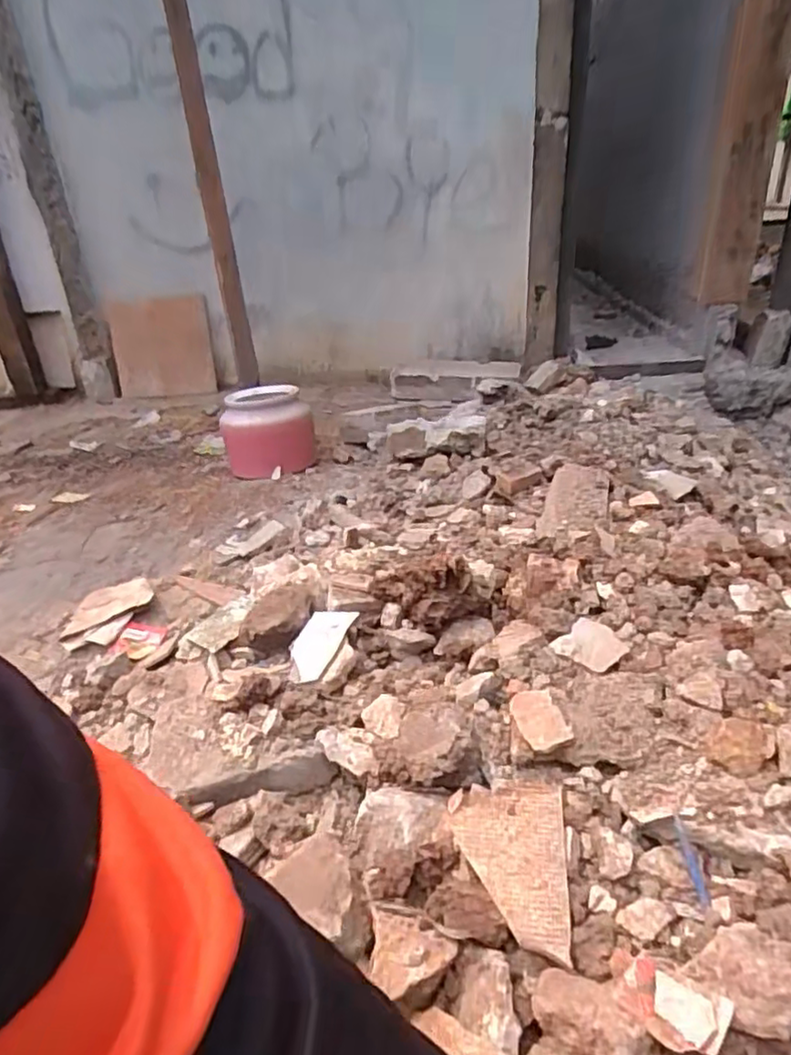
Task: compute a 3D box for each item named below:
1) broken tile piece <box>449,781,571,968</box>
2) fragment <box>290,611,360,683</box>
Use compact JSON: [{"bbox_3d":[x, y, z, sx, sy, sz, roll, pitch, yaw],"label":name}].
[{"bbox_3d":[0.122,0.354,0.699,0.122,0.021,0.184,3,30,10],"label":"broken tile piece"},{"bbox_3d":[-0.128,0.191,1.079,0.072,0.017,0.134,24,74,22],"label":"fragment"}]

